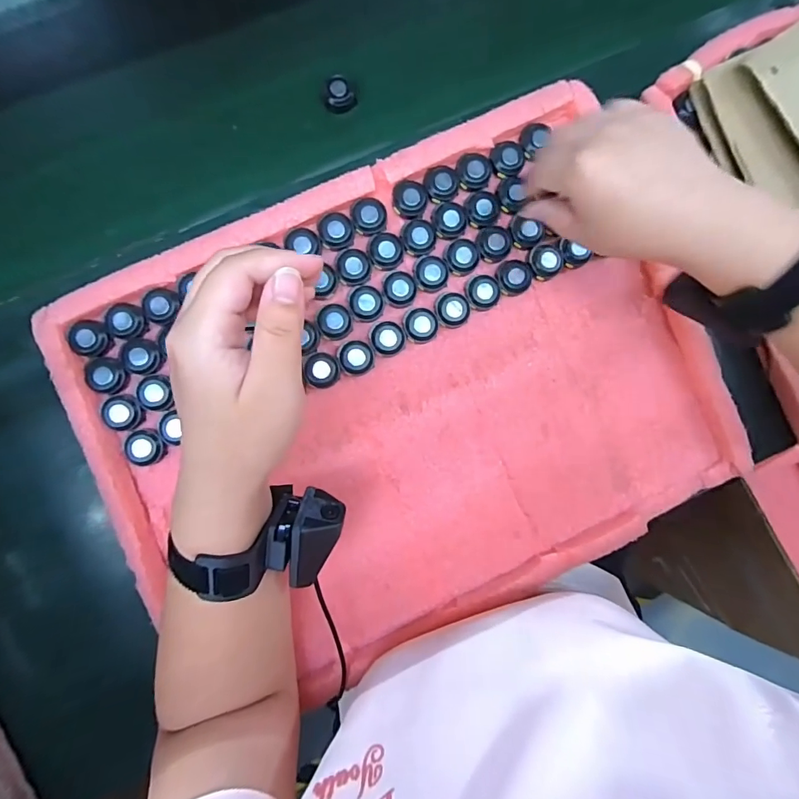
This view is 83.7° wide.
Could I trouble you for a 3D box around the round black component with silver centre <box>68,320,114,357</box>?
[{"bbox_3d":[-0.243,-0.049,0.353,0.032,0.007,0.027,2,86,-4],"label":"round black component with silver centre"}]

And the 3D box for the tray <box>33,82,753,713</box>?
[{"bbox_3d":[0.011,-0.002,0.375,0.487,0.037,0.369,-25,88,-5],"label":"tray"}]

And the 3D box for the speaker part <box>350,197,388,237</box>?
[{"bbox_3d":[-0.025,-0.153,0.372,0.030,0.008,0.029,0,86,-4],"label":"speaker part"}]

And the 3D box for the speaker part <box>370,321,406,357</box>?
[{"bbox_3d":[-0.010,-0.052,0.374,0.028,0.011,0.028,0,86,-4],"label":"speaker part"}]

